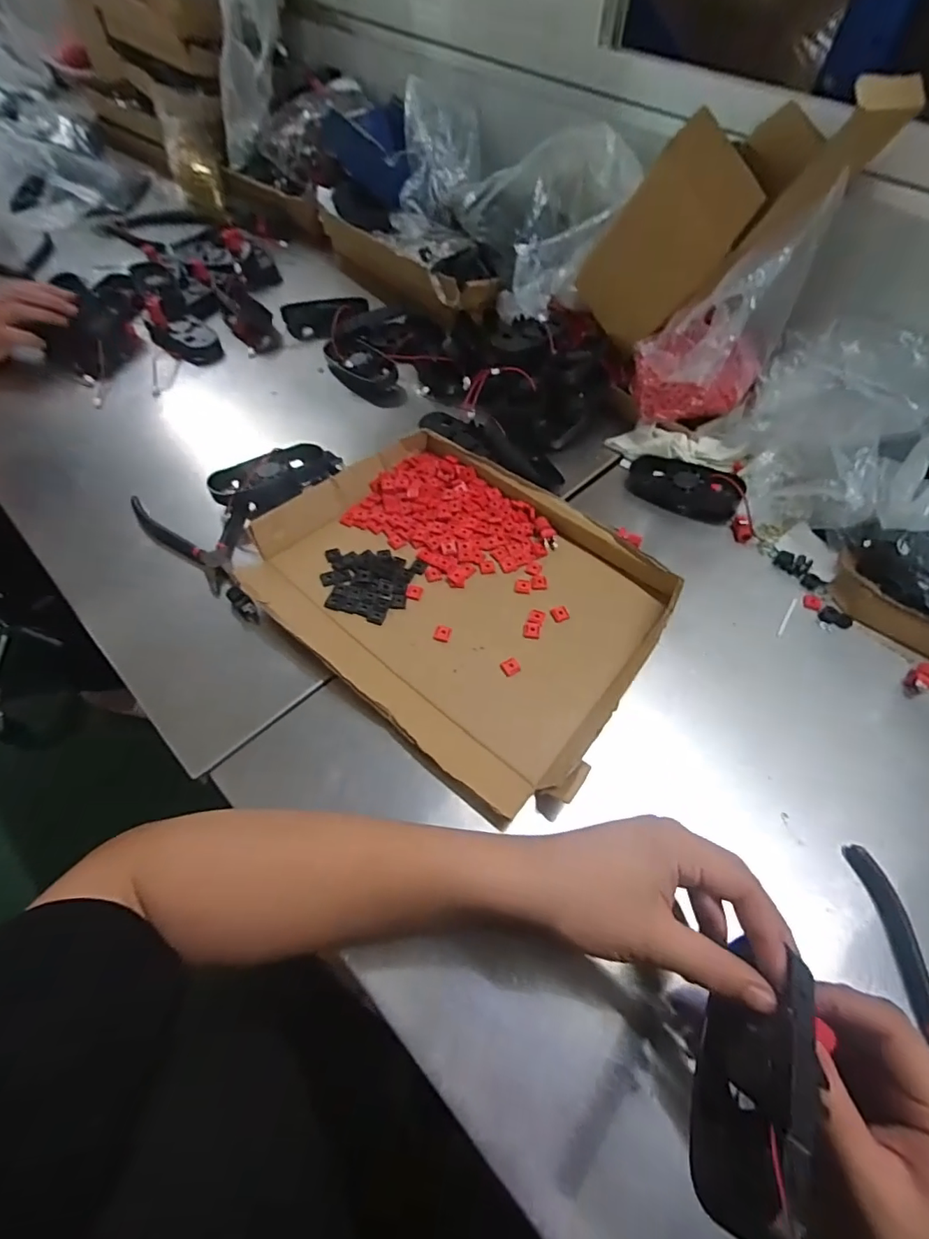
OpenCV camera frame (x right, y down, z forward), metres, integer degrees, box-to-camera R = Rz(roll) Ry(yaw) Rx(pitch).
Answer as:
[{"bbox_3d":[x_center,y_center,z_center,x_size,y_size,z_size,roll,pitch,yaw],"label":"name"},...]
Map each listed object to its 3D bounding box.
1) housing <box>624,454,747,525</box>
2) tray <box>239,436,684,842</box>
[{"bbox_3d":[0.232,-0.140,0.541,0.111,0.030,0.064,15,58,7],"label":"housing"},{"bbox_3d":[-0.007,-0.031,0.447,0.329,0.035,0.256,37,66,17],"label":"tray"}]

